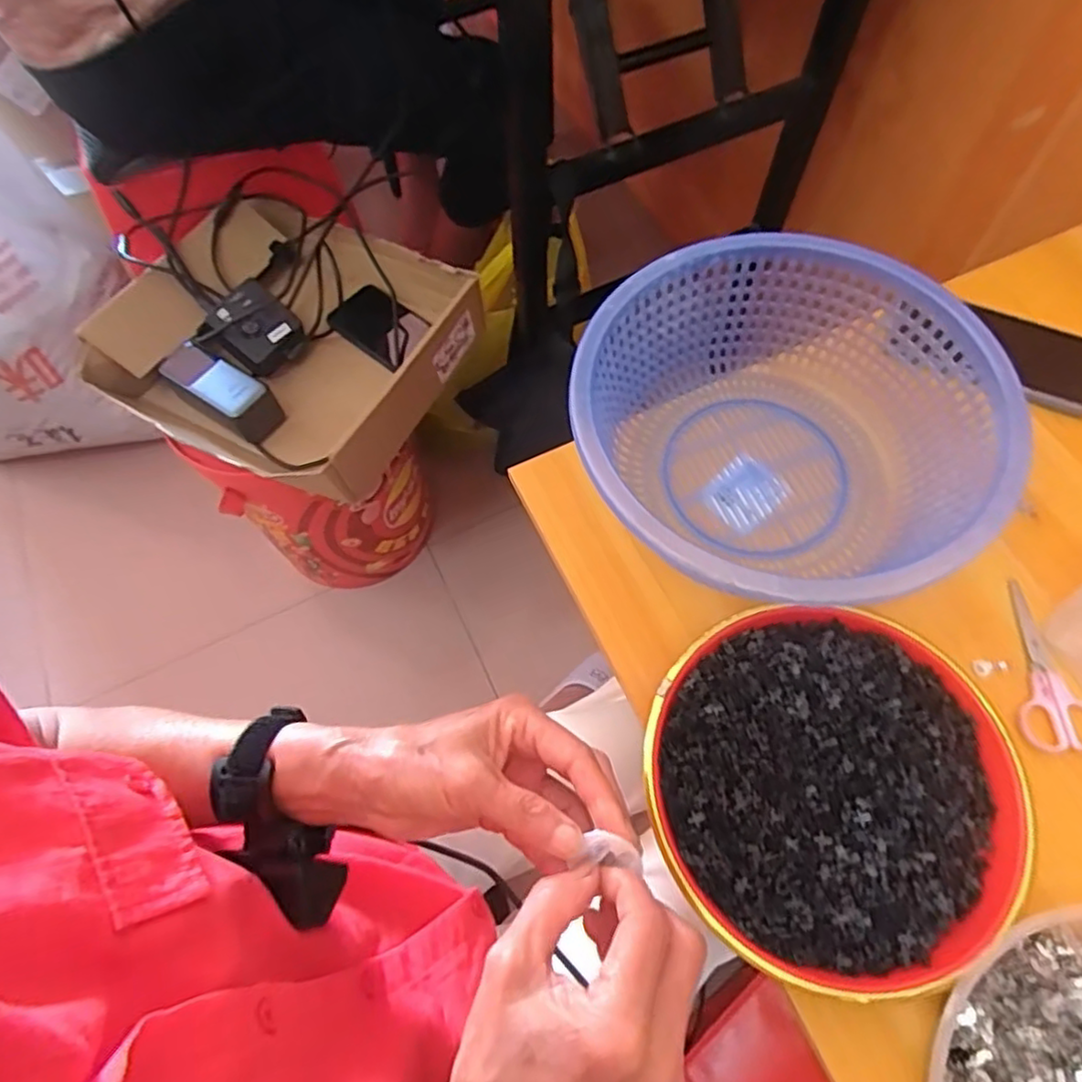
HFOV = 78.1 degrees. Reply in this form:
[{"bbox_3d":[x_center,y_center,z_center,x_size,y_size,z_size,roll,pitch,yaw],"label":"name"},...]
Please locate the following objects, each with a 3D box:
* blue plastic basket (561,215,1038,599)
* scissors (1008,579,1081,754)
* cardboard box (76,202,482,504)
[{"bbox_3d":[0.168,-0.072,0.473,0.259,0.110,0.269,-1,65,3],"label":"blue plastic basket"},{"bbox_3d":[0.342,0.083,0.447,0.050,0.005,0.114,5,66,6],"label":"scissors"},{"bbox_3d":[-0.277,-0.215,0.756,0.346,0.115,0.318,20,68,12],"label":"cardboard box"}]

